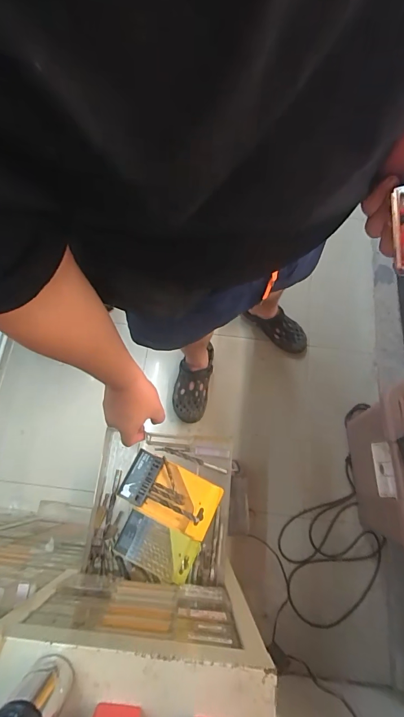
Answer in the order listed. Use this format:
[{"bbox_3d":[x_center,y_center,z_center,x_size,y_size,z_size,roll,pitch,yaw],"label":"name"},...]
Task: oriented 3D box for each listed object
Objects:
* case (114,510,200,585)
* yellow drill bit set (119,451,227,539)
[{"bbox_3d":[-0.077,0.322,0.620,0.131,0.013,0.075,24,74,6],"label":"case"},{"bbox_3d":[-0.057,0.241,0.651,0.169,0.018,0.097,26,74,7],"label":"yellow drill bit set"}]

